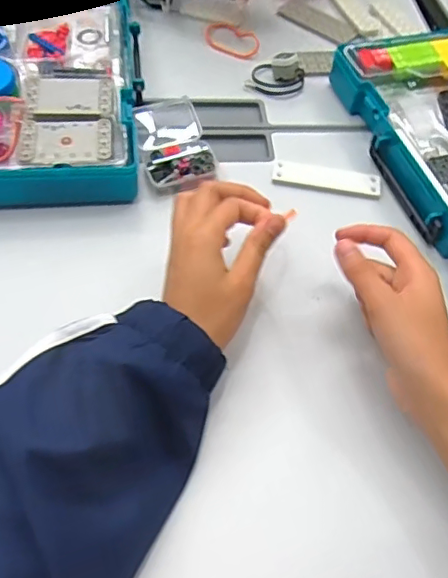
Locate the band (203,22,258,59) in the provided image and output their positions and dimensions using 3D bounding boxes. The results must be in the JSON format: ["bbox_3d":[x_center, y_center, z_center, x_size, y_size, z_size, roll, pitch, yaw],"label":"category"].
[{"bbox_3d":[0.008,-0.288,0.644,0.075,0.007,0.048,37,66,21],"label":"band"}]

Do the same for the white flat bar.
[{"bbox_3d":[0.097,-0.104,0.528,0.099,0.007,0.026,9,56,1],"label":"white flat bar"}]

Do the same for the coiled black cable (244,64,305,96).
[{"bbox_3d":[0.056,-0.226,0.603,0.062,0.013,0.035,9,56,1],"label":"coiled black cable"}]

